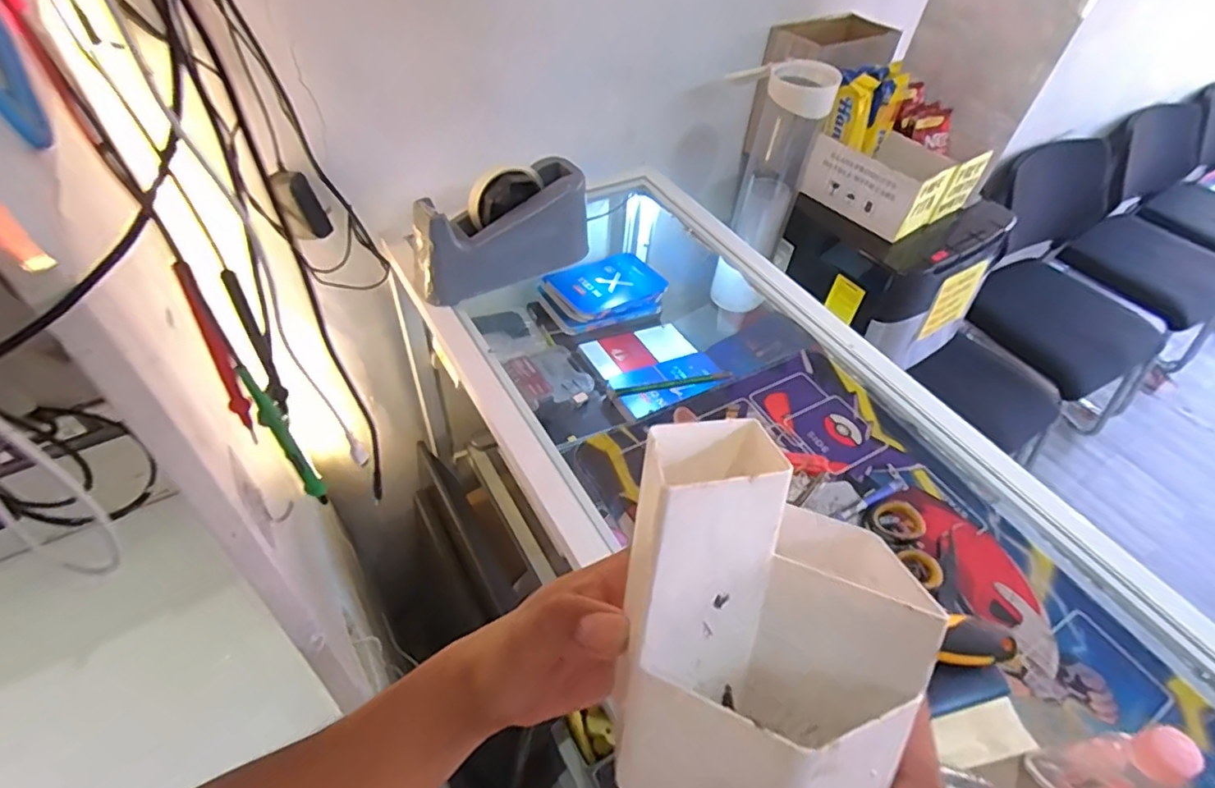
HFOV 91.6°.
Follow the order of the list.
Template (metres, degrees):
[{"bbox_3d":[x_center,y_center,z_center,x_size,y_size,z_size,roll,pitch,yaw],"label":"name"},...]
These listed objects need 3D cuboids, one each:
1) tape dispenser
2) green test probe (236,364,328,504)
[{"bbox_3d":[-0.119,-0.185,0.668,0.203,0.118,0.059,-28,57,-25],"label":"tape dispenser"},{"bbox_3d":[-0.197,0.029,0.362,0.011,0.127,0.013,-35,60,-29],"label":"green test probe"}]

